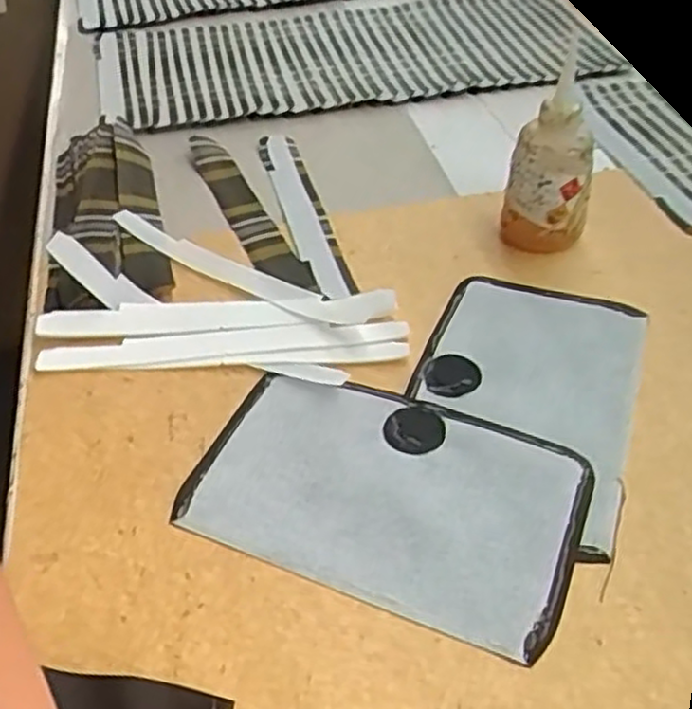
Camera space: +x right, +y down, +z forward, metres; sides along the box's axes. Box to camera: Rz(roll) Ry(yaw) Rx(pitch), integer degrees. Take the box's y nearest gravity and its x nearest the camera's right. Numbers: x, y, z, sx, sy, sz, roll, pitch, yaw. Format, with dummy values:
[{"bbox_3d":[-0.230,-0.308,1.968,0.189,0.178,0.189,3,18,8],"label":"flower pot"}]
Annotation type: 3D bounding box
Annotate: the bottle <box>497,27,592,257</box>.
[{"bbox_3d":[0.155,-0.146,0.562,0.049,0.139,0.051,-13,45,-10],"label":"bottle"}]

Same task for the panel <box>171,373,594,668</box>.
[{"bbox_3d":[0.023,0.079,0.447,0.222,0.009,0.138,16,47,18],"label":"panel"}]

